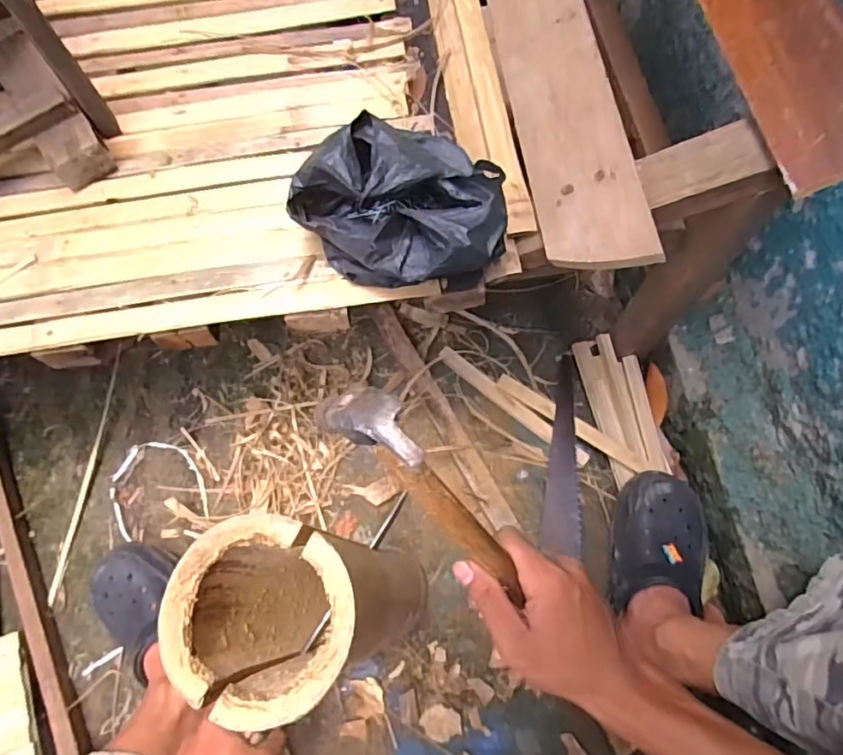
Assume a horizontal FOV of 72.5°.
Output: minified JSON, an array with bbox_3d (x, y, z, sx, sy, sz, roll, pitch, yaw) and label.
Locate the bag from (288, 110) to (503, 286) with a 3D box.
[{"bbox_3d":[-0.024,-0.161,0.569,0.204,0.109,0.149,-2,70,2],"label":"bag"}]

